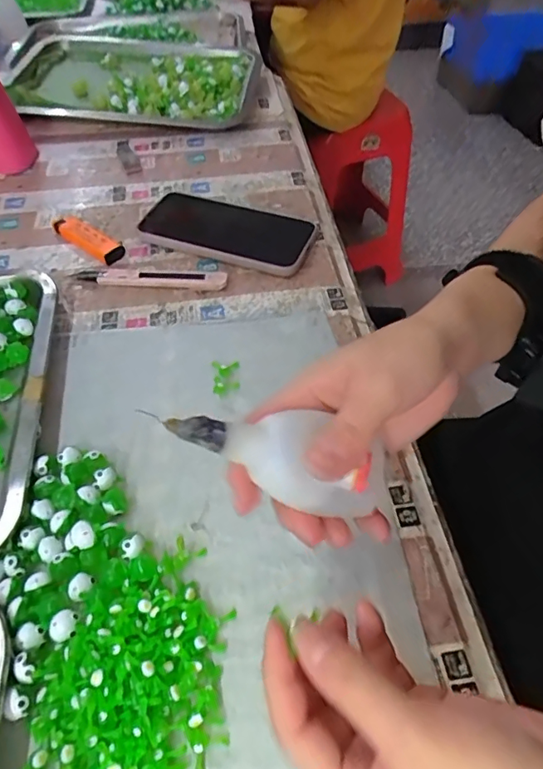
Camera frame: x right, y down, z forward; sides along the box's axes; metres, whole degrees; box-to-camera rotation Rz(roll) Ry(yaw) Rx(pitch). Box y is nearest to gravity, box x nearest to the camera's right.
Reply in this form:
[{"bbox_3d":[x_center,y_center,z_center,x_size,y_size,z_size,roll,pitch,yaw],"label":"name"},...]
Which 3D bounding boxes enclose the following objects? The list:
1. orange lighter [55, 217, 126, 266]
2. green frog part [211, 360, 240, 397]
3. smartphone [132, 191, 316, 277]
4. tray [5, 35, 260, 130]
[{"bbox_3d":[-0.171,-0.138,0.479,0.082,0.014,0.021,33,57,24],"label":"orange lighter"},{"bbox_3d":[-0.034,-0.007,0.382,0.020,0.007,0.032,-5,50,-5],"label":"green frog part"},{"bbox_3d":[-0.042,-0.144,0.484,0.160,0.016,0.079,16,52,12],"label":"smartphone"},{"bbox_3d":[-0.160,-0.386,0.649,0.285,0.060,0.207,-2,50,-3],"label":"tray"}]

